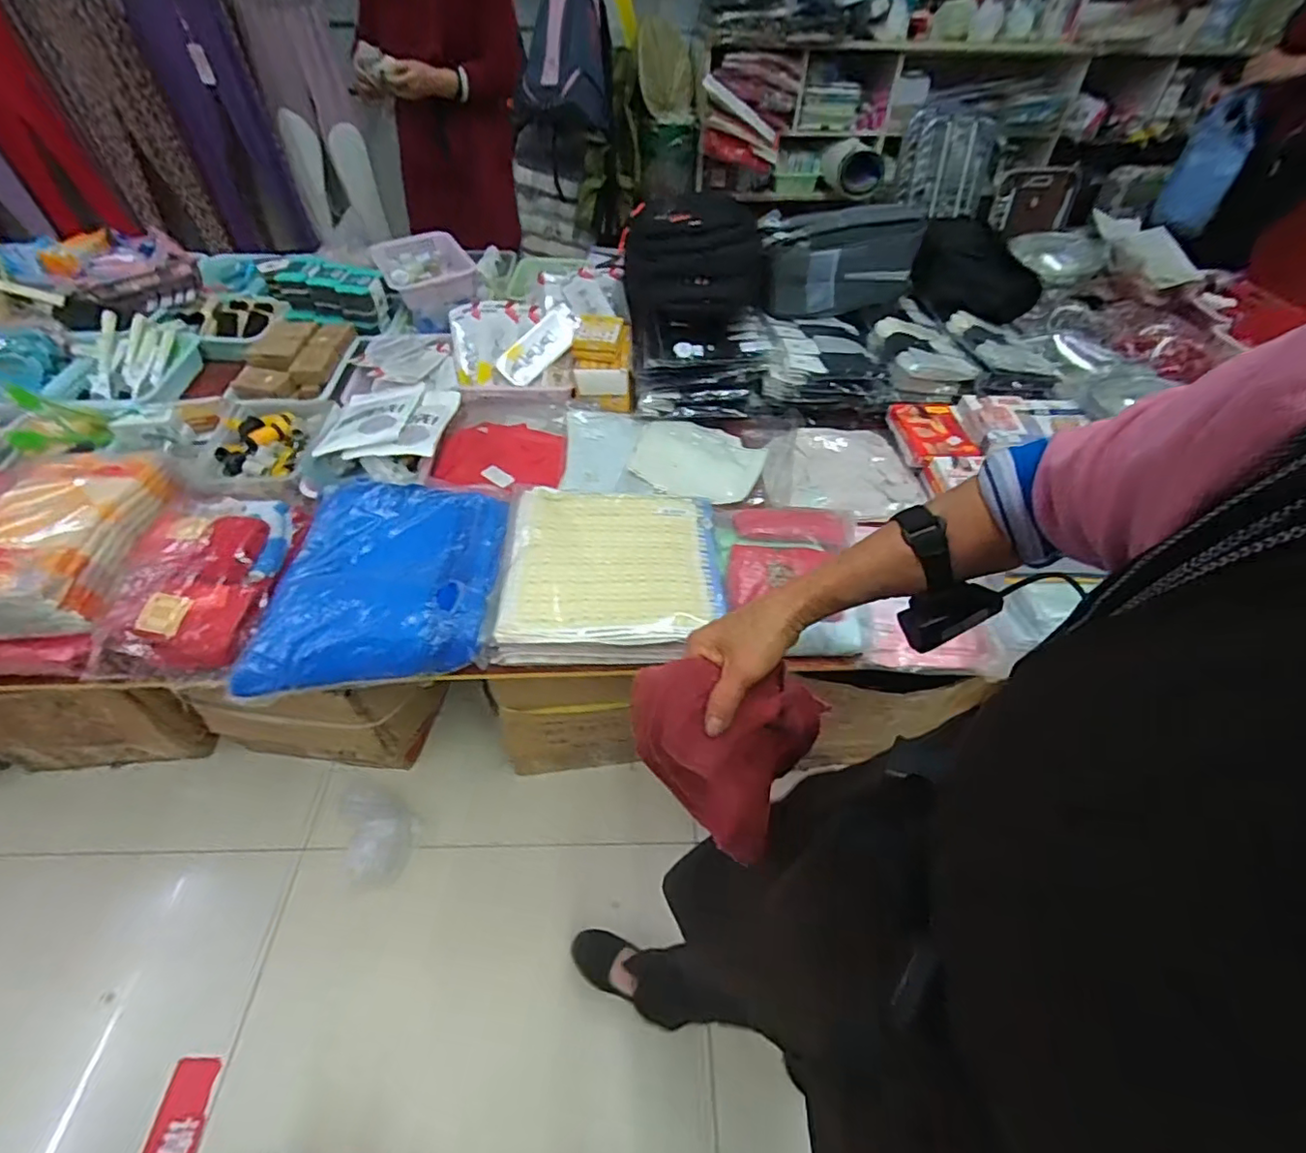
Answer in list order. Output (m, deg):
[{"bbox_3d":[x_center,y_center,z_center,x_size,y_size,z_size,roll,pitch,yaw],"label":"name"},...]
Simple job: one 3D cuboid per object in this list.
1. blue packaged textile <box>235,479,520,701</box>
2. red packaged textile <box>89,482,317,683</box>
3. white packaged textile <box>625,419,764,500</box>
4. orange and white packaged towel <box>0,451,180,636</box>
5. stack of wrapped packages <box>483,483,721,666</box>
[{"bbox_3d":[-0.439,-0.007,0.967,0.350,0.088,0.399,0,49,-1],"label":"blue packaged textile"},{"bbox_3d":[-0.720,-0.012,0.939,0.218,0.108,0.356,-4,49,-5],"label":"red packaged textile"},{"bbox_3d":[0.098,-0.258,1.265,0.274,0.022,0.266,11,50,8],"label":"white packaged textile"},{"bbox_3d":[-0.938,-0.068,0.907,0.231,0.100,0.333,-7,49,-9],"label":"orange and white packaged towel"},{"bbox_3d":[-0.069,-0.005,0.998,0.358,0.081,0.331,1,49,0],"label":"stack of wrapped packages"}]

